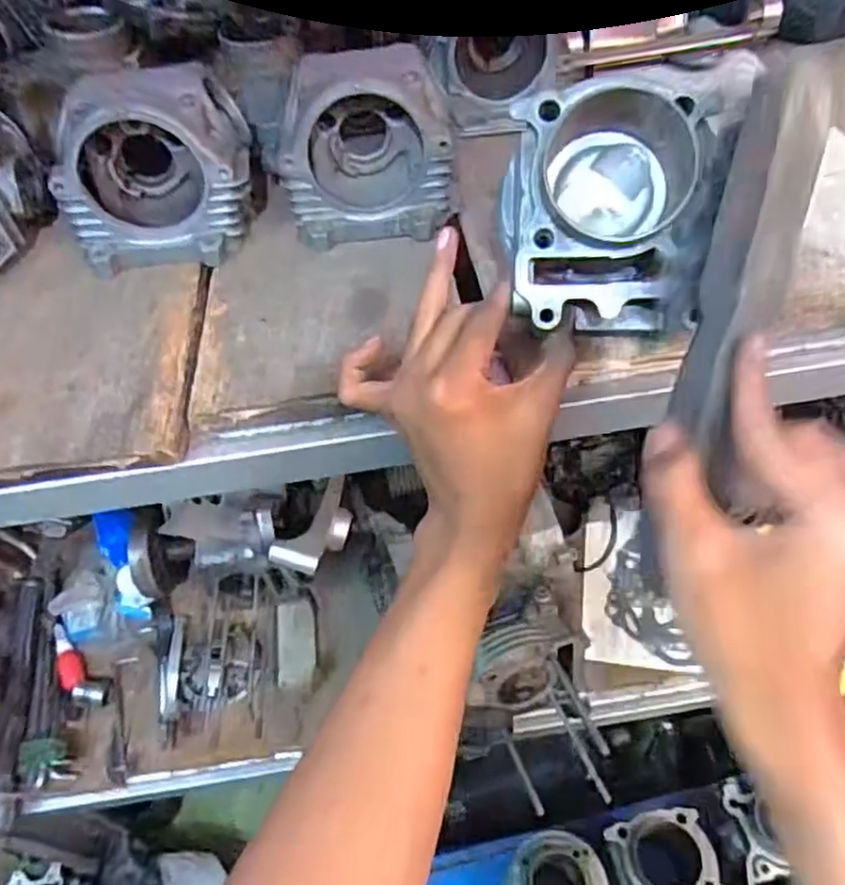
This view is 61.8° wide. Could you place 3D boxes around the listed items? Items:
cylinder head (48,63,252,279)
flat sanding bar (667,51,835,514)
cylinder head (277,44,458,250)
[{"bbox_3d":[-0.186,-0.193,0.487,0.127,0.097,0.105,-14,51,-6],"label":"cylinder head"},{"bbox_3d":[0.140,-0.071,0.298,0.036,0.018,0.194,15,81,16],"label":"flat sanding bar"},{"bbox_3d":[-0.044,-0.209,0.494,0.121,0.096,0.095,-9,51,-2],"label":"cylinder head"}]

